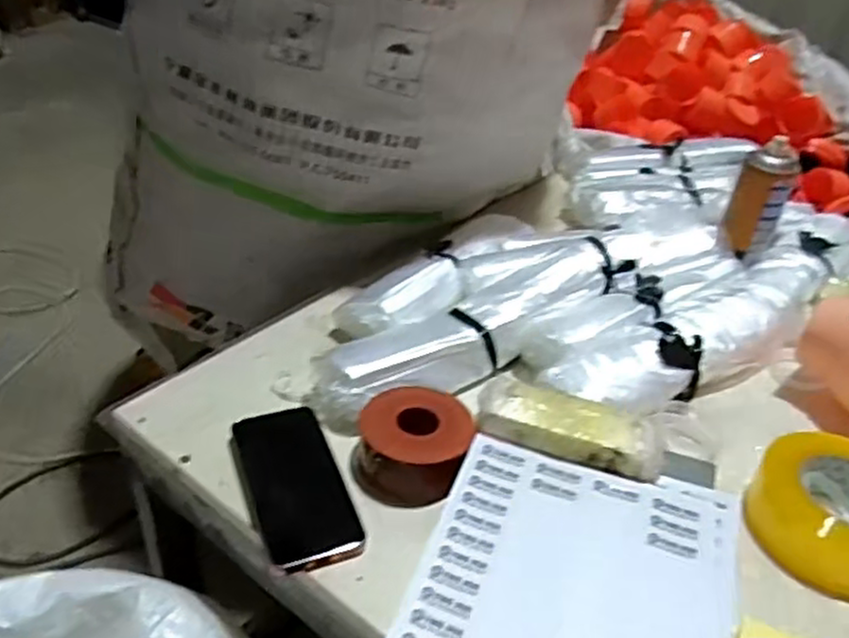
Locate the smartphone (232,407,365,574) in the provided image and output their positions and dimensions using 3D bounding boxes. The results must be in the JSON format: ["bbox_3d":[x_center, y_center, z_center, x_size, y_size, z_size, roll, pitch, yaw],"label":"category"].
[{"bbox_3d":[-0.109,0.138,0.618,0.074,0.007,0.155,-9,46,-23],"label":"smartphone"}]

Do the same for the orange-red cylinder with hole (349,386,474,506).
[{"bbox_3d":[-0.010,0.109,0.639,0.095,0.047,0.097,3,35,-2],"label":"orange-red cylinder with hole"}]

